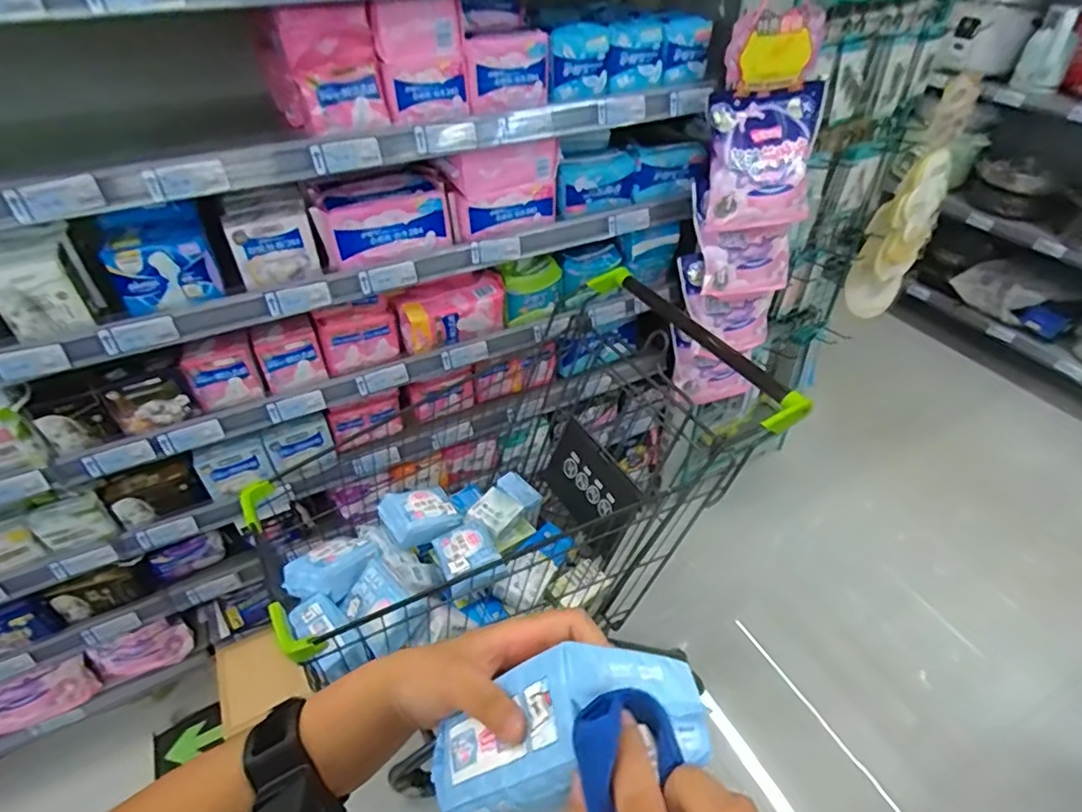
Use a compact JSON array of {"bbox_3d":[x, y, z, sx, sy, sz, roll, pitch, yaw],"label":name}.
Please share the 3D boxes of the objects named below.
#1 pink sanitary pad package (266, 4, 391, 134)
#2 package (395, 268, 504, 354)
[{"bbox_3d":[-0.302,-0.473,0.799,0.142,0.141,0.151,-18,45,-18],"label":"pink sanitary pad package"},{"bbox_3d":[-0.170,-0.184,1.100,0.213,0.099,0.091,-23,47,-23],"label":"package"}]

